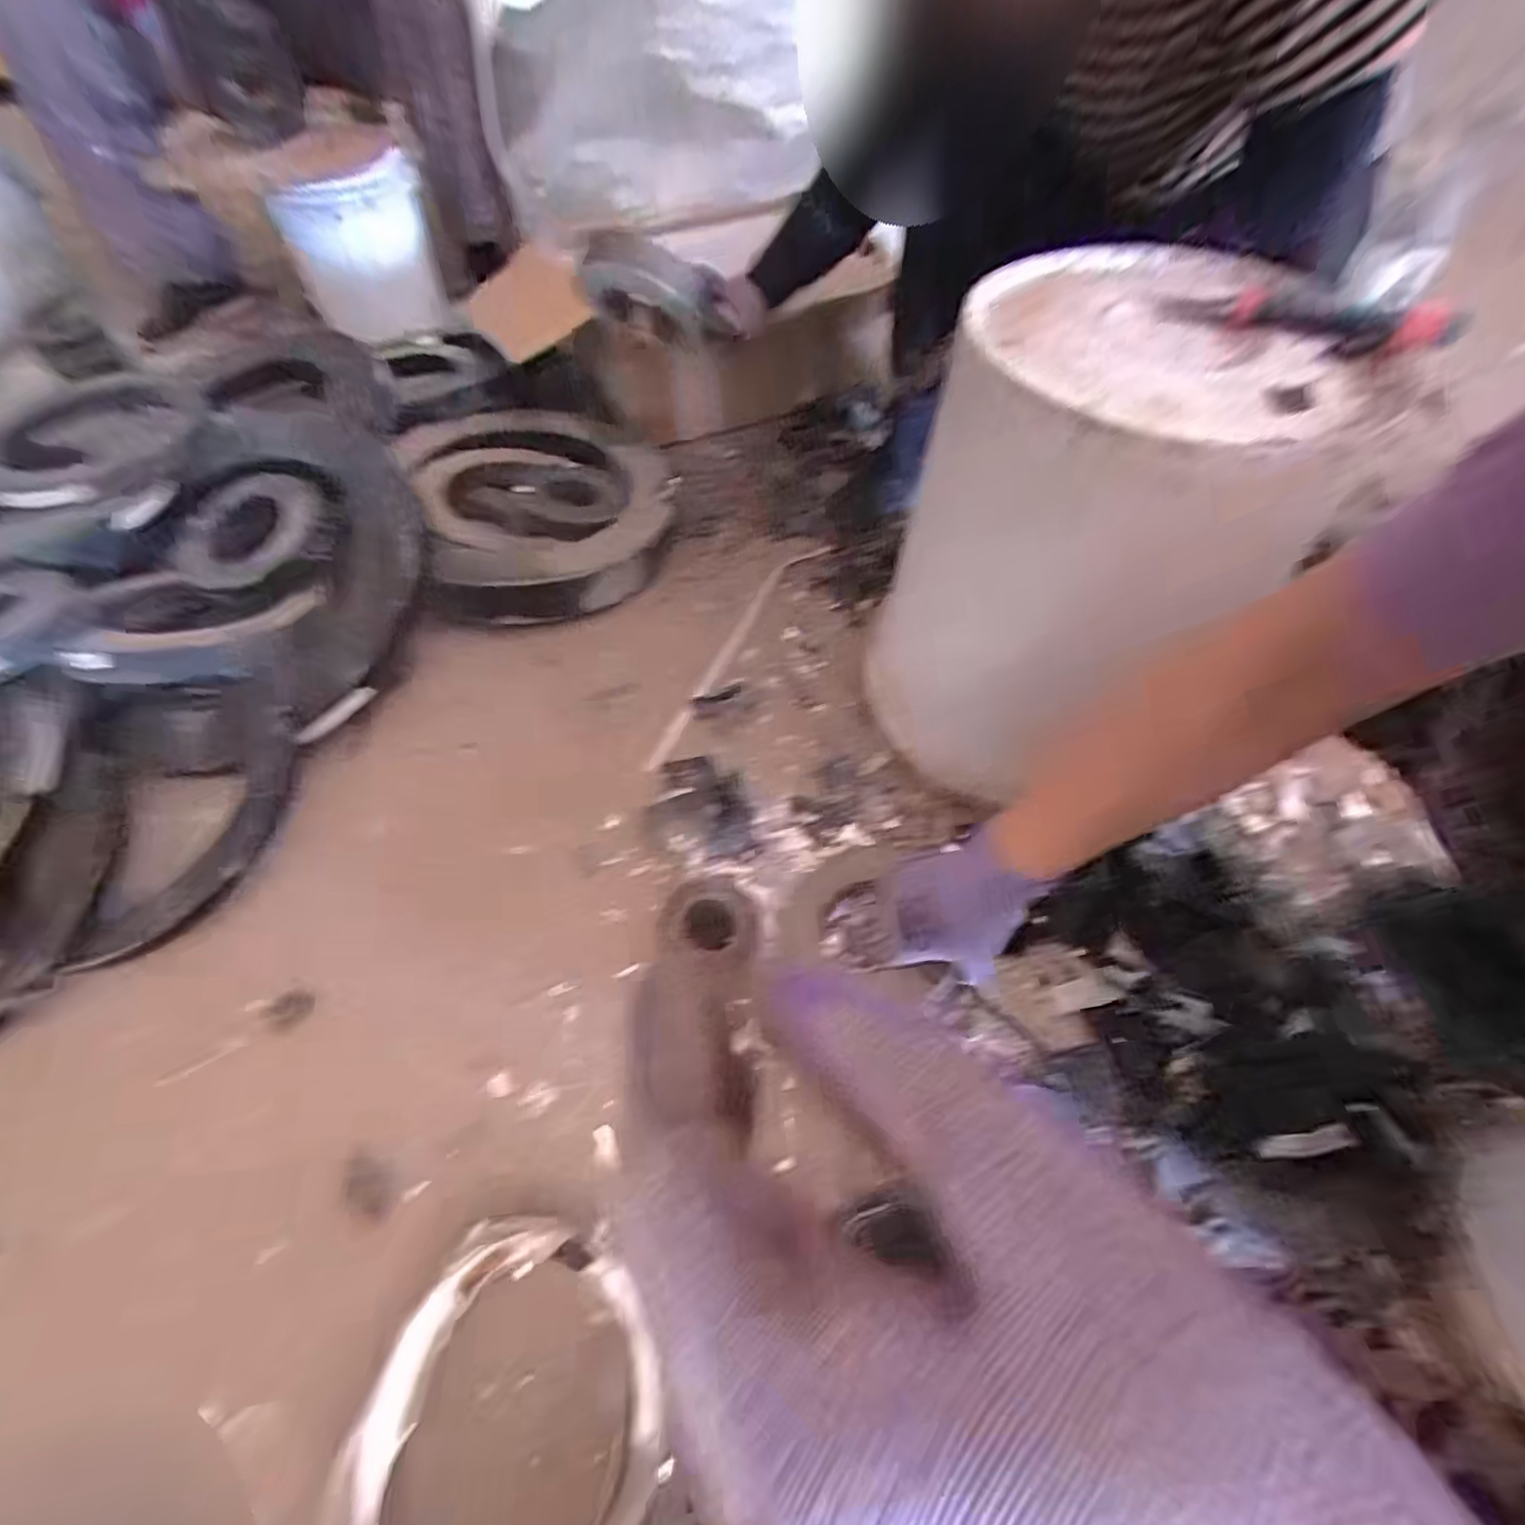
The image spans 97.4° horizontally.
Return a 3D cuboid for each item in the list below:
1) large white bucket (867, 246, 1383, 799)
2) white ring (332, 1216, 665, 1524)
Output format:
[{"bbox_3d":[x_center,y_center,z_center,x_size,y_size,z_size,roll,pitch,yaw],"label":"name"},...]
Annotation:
[{"bbox_3d":[0.276,-0.189,0.608,0.310,0.372,0.268,-36,62,-25],"label":"large white bucket"},{"bbox_3d":[-0.169,0.430,0.430,0.191,0.036,0.207,1,58,-2],"label":"white ring"}]

